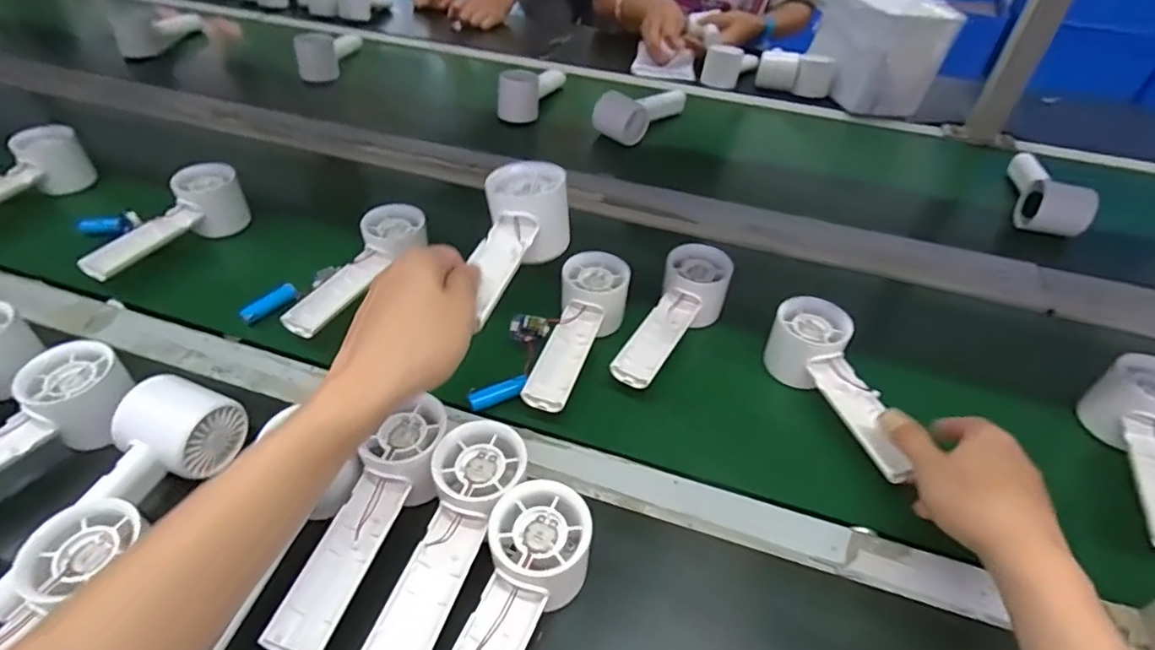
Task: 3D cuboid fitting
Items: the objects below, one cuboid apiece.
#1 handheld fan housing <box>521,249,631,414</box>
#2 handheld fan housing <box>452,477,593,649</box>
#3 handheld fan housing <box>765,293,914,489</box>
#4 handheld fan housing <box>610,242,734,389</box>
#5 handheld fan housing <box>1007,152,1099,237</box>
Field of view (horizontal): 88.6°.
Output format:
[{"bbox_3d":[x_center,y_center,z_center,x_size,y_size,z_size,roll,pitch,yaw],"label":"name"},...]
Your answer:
[{"bbox_3d":[0.003,0.005,0.491,0.054,0.045,0.159,11,44,10],"label":"handheld fan housing"},{"bbox_3d":[-0.041,0.166,0.323,0.057,0.050,0.163,18,58,17],"label":"handheld fan housing"},{"bbox_3d":[0.200,0.046,0.463,0.059,0.045,0.146,-9,50,-12],"label":"handheld fan housing"},{"bbox_3d":[0.084,-0.006,0.506,0.054,0.052,0.151,21,47,19],"label":"handheld fan housing"},{"bbox_3d":[0.566,-0.166,0.709,0.061,0.052,0.162,19,46,17],"label":"handheld fan housing"}]

